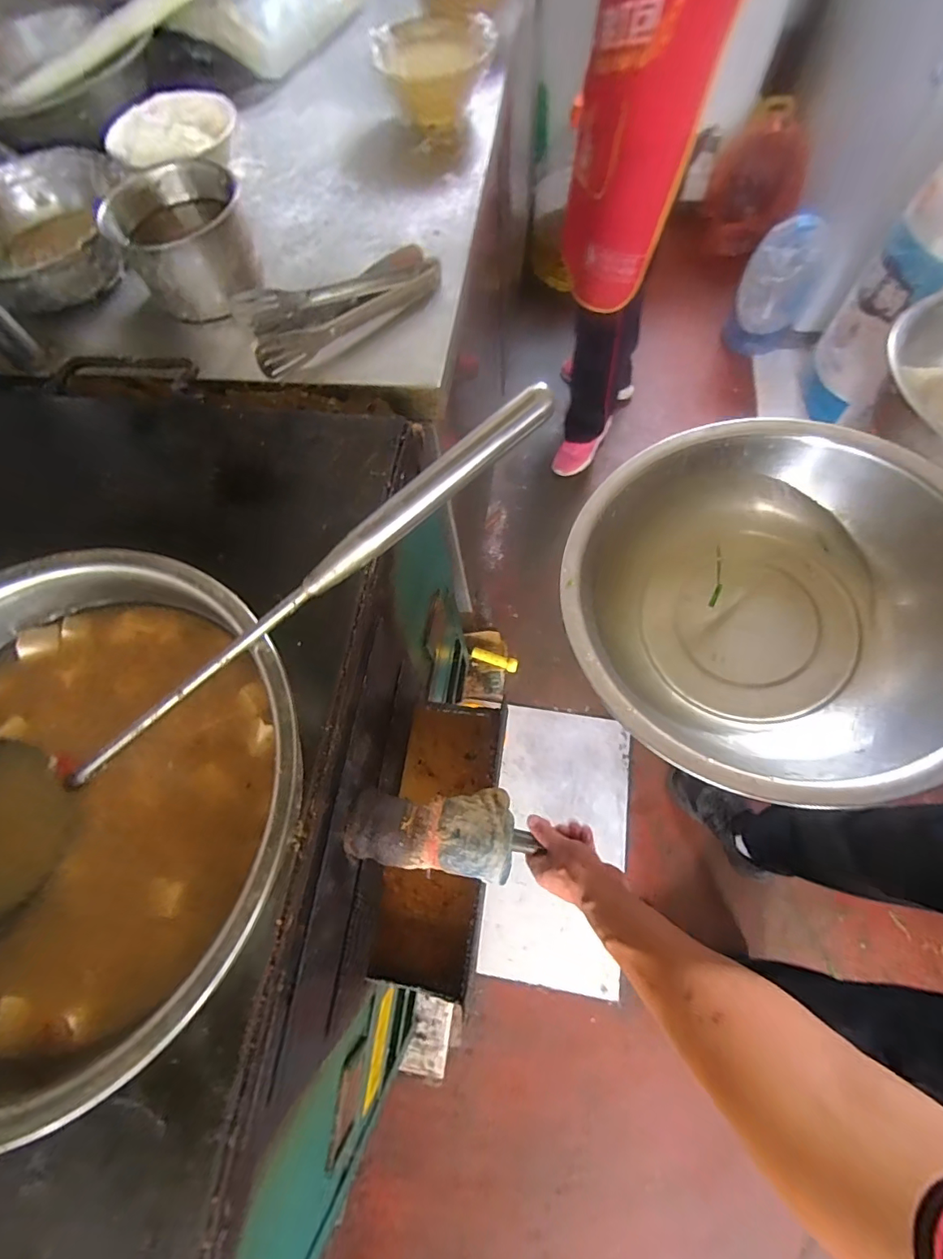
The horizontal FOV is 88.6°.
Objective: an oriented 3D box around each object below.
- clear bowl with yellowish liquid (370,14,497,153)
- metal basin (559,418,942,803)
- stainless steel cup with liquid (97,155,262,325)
[{"bbox_3d":[-0.051,-0.778,0.674,0.156,0.075,0.157,-1,69,4],"label":"clear bowl with yellowish liquid"},{"bbox_3d":[0.253,-0.026,0.429,0.326,0.112,0.328,-1,69,2],"label":"metal basin"},{"bbox_3d":[-0.322,-0.440,0.550,0.137,0.092,0.129,-1,69,4],"label":"stainless steel cup with liquid"}]

